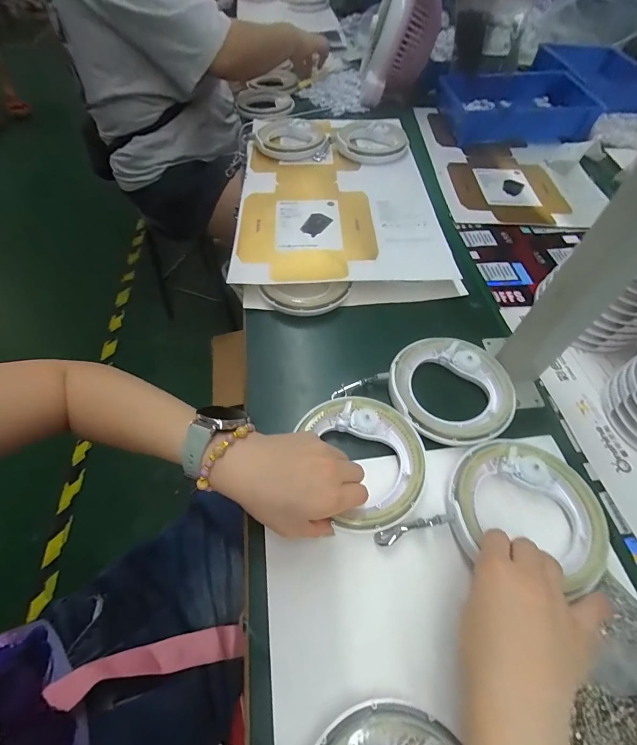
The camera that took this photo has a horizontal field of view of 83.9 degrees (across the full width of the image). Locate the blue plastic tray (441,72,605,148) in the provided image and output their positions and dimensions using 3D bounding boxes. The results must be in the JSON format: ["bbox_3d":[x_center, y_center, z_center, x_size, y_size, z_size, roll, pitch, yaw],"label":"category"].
[{"bbox_3d":[0.428,-0.589,0.789,0.289,0.066,0.217,4,55,1],"label":"blue plastic tray"}]

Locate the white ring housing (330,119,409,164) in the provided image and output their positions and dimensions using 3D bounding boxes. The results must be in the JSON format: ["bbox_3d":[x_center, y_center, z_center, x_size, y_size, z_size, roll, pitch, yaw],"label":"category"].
[{"bbox_3d":[0.095,-0.432,0.662,0.133,0.022,0.127,1,55,-1],"label":"white ring housing"}]

